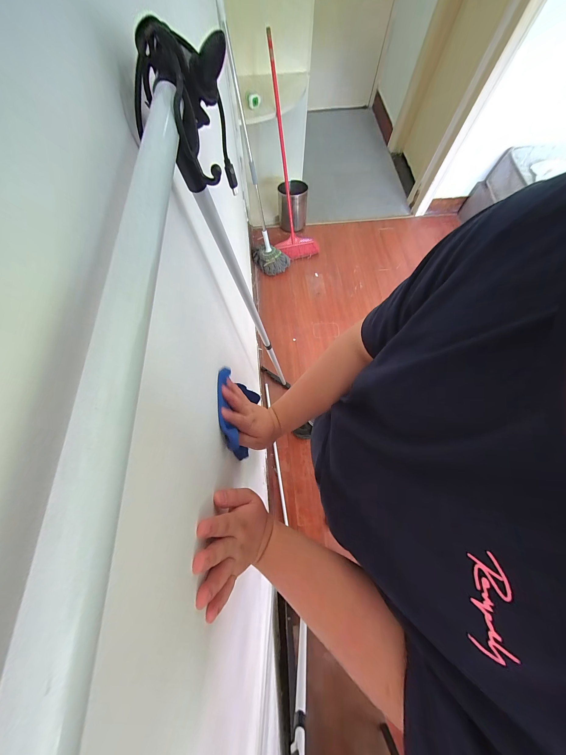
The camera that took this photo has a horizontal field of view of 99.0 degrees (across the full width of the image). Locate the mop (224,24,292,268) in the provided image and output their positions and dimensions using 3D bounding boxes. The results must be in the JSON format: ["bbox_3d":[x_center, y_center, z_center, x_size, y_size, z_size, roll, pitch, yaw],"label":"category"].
[{"bbox_3d":[-0.157,-1.234,1.491,0.241,1.102,0.185,-13,36,-3],"label":"mop"}]

